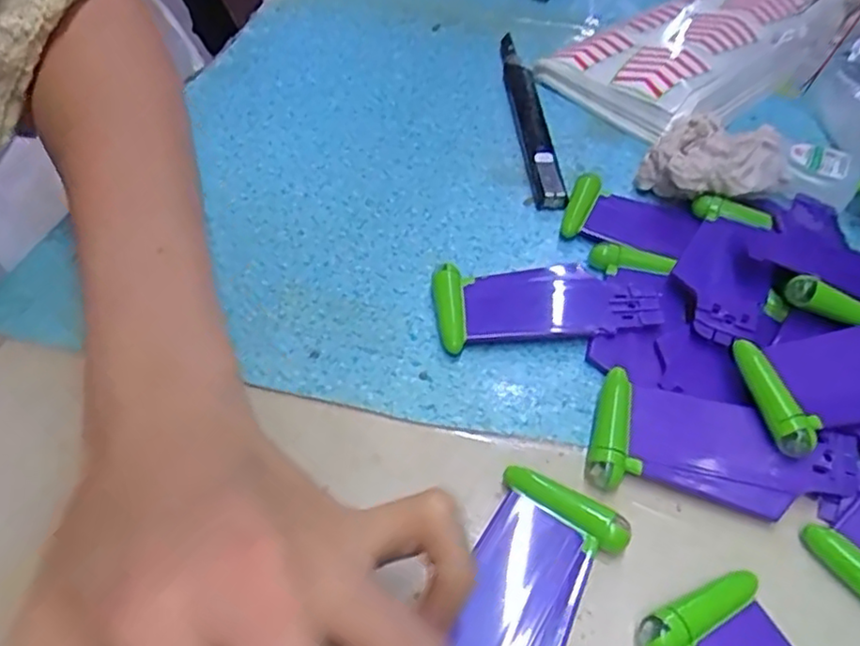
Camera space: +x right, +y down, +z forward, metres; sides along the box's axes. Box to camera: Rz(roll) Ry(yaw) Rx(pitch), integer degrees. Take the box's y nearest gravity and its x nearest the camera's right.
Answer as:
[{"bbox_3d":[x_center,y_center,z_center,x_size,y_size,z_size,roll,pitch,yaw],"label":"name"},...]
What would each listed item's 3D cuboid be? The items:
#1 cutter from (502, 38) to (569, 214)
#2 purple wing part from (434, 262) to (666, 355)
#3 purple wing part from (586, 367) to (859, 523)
[{"bbox_3d":[0.054,-0.112,0.364,0.016,0.009,0.140,0,49,-4],"label":"cutter"},{"bbox_3d":[0.048,-0.011,0.281,0.090,0.014,0.040,-6,50,-8],"label":"purple wing part"},{"bbox_3d":[0.104,0.047,0.236,0.091,0.012,0.040,16,50,10],"label":"purple wing part"}]

